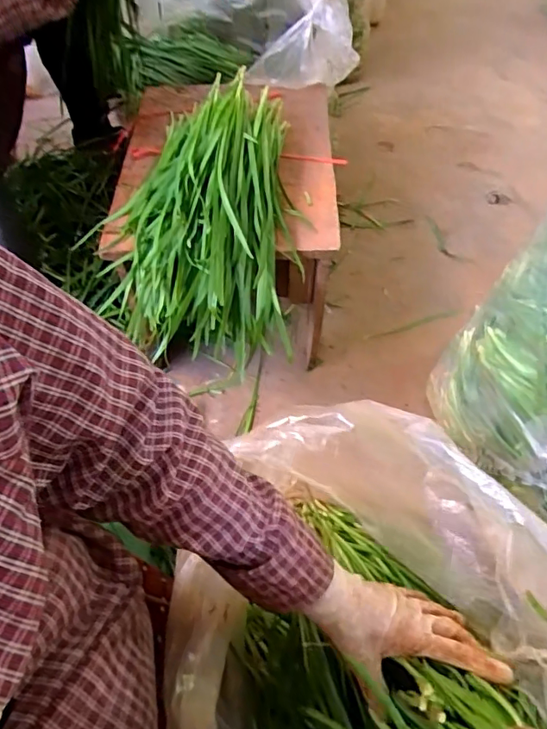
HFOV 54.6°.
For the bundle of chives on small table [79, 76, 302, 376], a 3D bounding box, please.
[{"bbox_3d":[-0.102,-0.222,0.747,0.253,0.132,0.422,-4,53,0],"label":"bundle of chives on small table"}]

